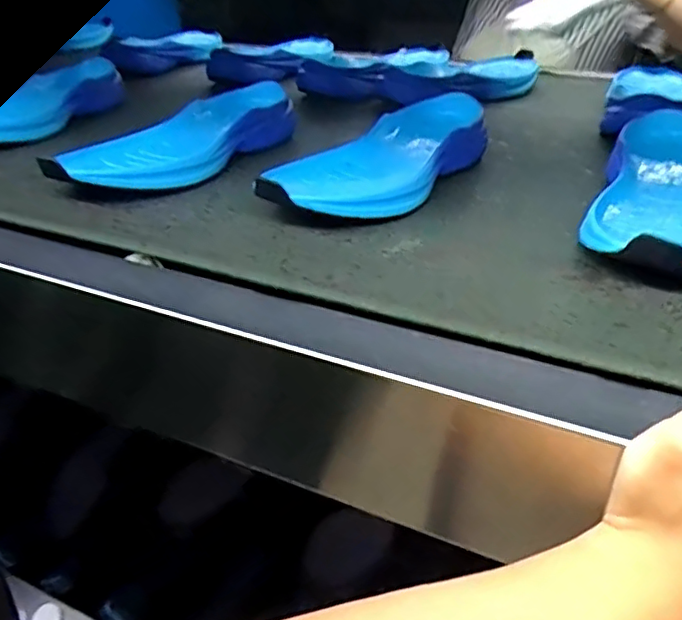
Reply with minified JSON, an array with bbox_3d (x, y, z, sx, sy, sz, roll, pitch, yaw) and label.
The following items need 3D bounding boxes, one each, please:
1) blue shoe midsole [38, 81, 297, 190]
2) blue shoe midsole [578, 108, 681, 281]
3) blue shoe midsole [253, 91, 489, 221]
[{"bbox_3d":[-0.130,-0.146,0.544,0.076,0.041,0.266,18,41,22],"label":"blue shoe midsole"},{"bbox_3d":[0.236,-0.084,0.446,0.094,0.039,0.263,18,41,22],"label":"blue shoe midsole"},{"bbox_3d":[0.037,-0.122,0.511,0.095,0.044,0.257,19,36,29],"label":"blue shoe midsole"}]

